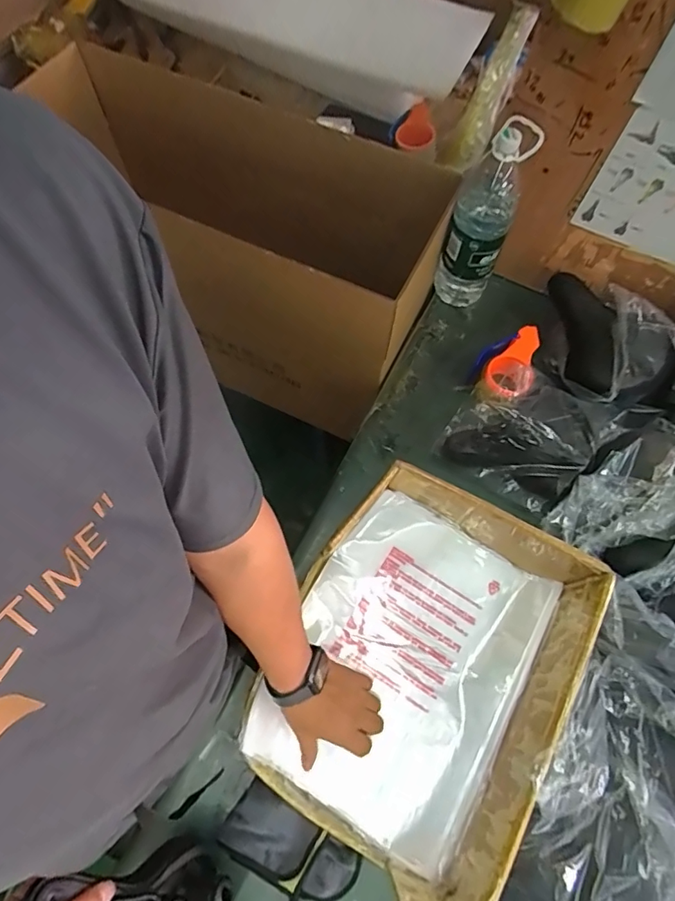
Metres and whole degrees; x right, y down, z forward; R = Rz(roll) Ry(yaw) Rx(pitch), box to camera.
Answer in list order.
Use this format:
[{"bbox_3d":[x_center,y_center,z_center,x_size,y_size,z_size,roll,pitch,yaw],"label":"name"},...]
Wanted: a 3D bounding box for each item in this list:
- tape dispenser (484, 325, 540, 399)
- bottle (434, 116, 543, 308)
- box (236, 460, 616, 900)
[{"bbox_3d":[0.312,-0.148,0.882,0.079,0.056,0.168,30,70,11],"label":"tape dispenser"},{"bbox_3d":[0.246,-0.388,0.866,0.101,0.319,0.090,16,68,5],"label":"bottle"},{"bbox_3d":[0.091,0.261,0.612,0.305,0.164,0.408,30,70,11],"label":"box"}]

